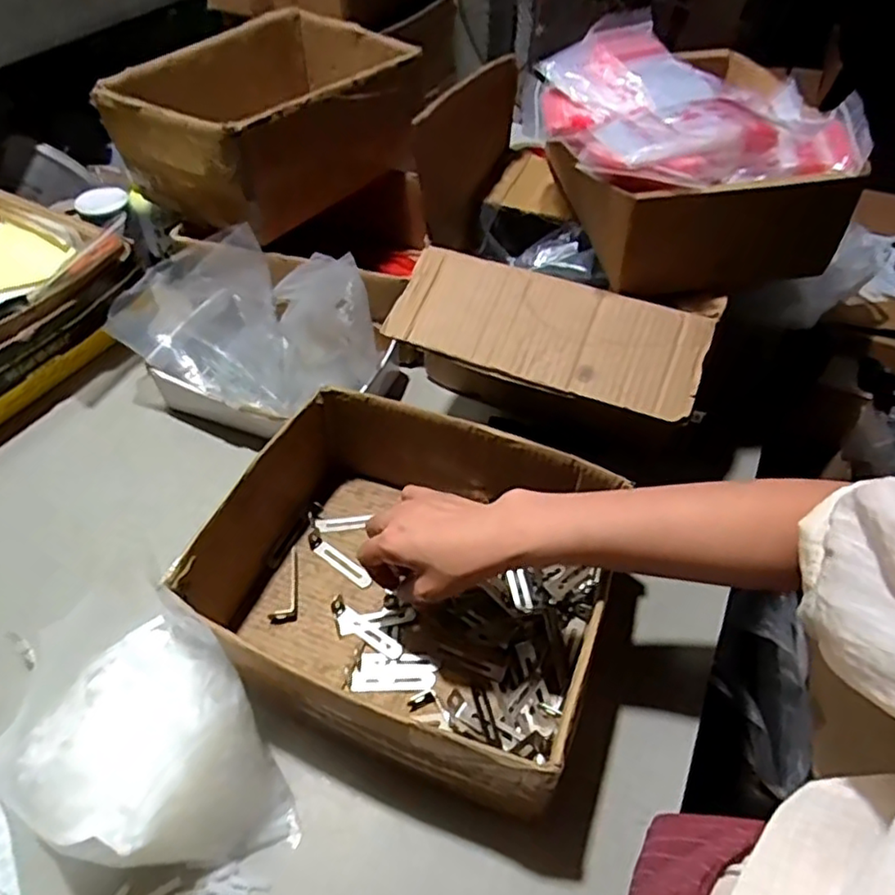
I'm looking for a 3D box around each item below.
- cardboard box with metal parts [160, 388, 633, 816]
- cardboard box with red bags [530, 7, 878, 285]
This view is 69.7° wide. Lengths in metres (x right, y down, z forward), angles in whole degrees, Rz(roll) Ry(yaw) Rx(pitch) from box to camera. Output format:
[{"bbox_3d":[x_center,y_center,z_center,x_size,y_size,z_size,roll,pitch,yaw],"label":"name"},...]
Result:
[{"bbox_3d":[-0.036,0.108,0.556,0.311,0.118,0.258,18,51,14],"label":"cardboard box with metal parts"},{"bbox_3d":[0.229,-0.300,0.657,0.266,0.158,0.280,-5,50,-6],"label":"cardboard box with red bags"}]

